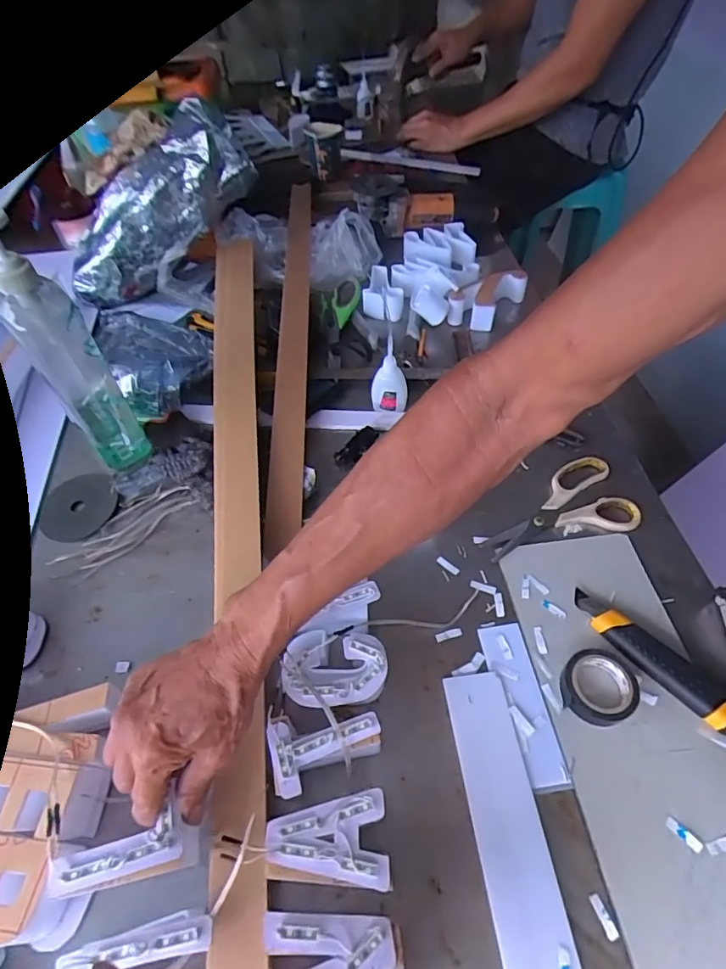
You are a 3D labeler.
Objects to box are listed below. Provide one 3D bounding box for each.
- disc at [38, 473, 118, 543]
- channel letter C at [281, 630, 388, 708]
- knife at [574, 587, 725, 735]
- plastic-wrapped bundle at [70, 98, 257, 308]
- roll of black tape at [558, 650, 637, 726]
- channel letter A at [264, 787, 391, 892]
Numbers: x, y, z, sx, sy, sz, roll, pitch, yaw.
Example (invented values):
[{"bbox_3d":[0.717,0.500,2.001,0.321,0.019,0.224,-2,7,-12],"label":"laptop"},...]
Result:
[{"bbox_3d":[-0.327,0.025,0.581,0.083,0.007,0.085,-1,52,2],"label":"disc"},{"bbox_3d":[-0.023,0.151,0.422,0.083,0.015,0.062,0,52,1],"label":"channel letter C"},{"bbox_3d":[0.257,0.152,0.447,0.036,0.022,0.157,-39,60,-24],"label":"knife"},{"bbox_3d":[-0.323,-0.430,0.805,0.330,0.126,0.158,-32,50,21],"label":"plastic-wrapped bundle"},{"bbox_3d":[0.201,0.173,0.432,0.058,0.018,0.059,-1,52,2],"label":"roll of black tape"},{"bbox_3d":[-0.024,0.246,0.349,0.083,0.008,0.055,-4,52,-2],"label":"channel letter A"}]

